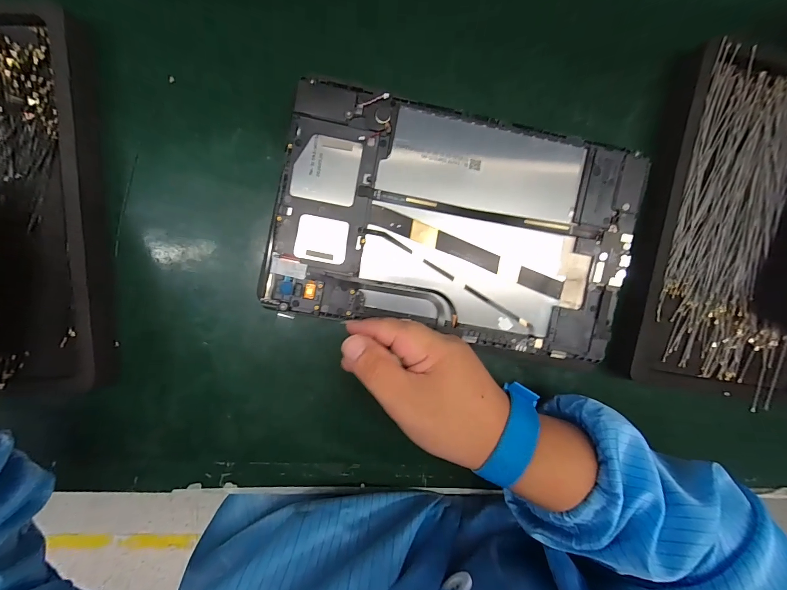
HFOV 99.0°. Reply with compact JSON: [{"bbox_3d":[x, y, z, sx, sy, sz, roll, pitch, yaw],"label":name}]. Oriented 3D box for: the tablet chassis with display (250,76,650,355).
[{"bbox_3d":[0.044,-0.045,0.227,0.237,0.010,0.146,10,94,-3],"label":"tablet chassis with display"}]

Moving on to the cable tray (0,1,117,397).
[{"bbox_3d":[-0.265,-0.052,0.218,0.142,0.032,0.233,0,94,-3],"label":"cable tray"}]

